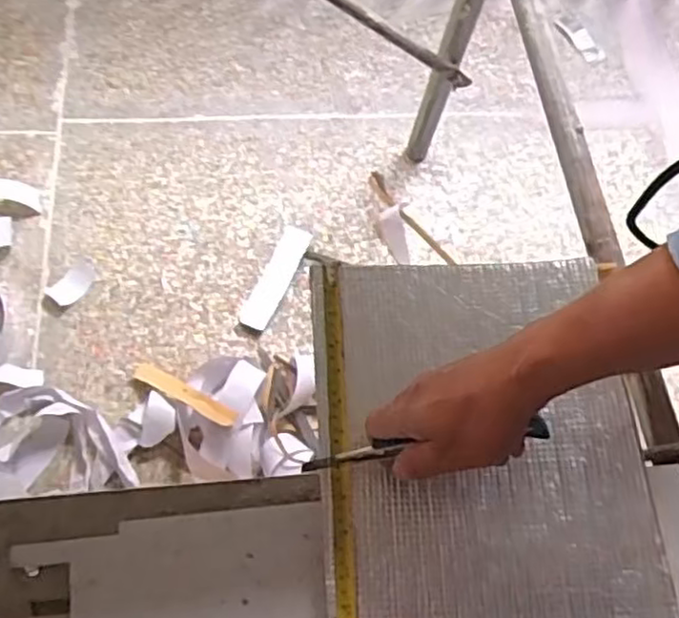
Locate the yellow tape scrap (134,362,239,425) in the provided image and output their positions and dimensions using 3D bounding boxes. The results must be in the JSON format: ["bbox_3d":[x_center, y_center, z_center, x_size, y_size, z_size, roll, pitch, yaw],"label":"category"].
[{"bbox_3d":[-0.238,0.127,1.050,0.218,0.015,0.030,21,64,30],"label":"yellow tape scrap"}]

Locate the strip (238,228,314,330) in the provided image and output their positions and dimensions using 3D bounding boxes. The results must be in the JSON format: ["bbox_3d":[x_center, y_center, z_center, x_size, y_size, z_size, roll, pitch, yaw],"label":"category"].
[{"bbox_3d":[-0.106,-0.056,1.170,0.051,0.008,0.202,21,66,8],"label":"strip"}]

